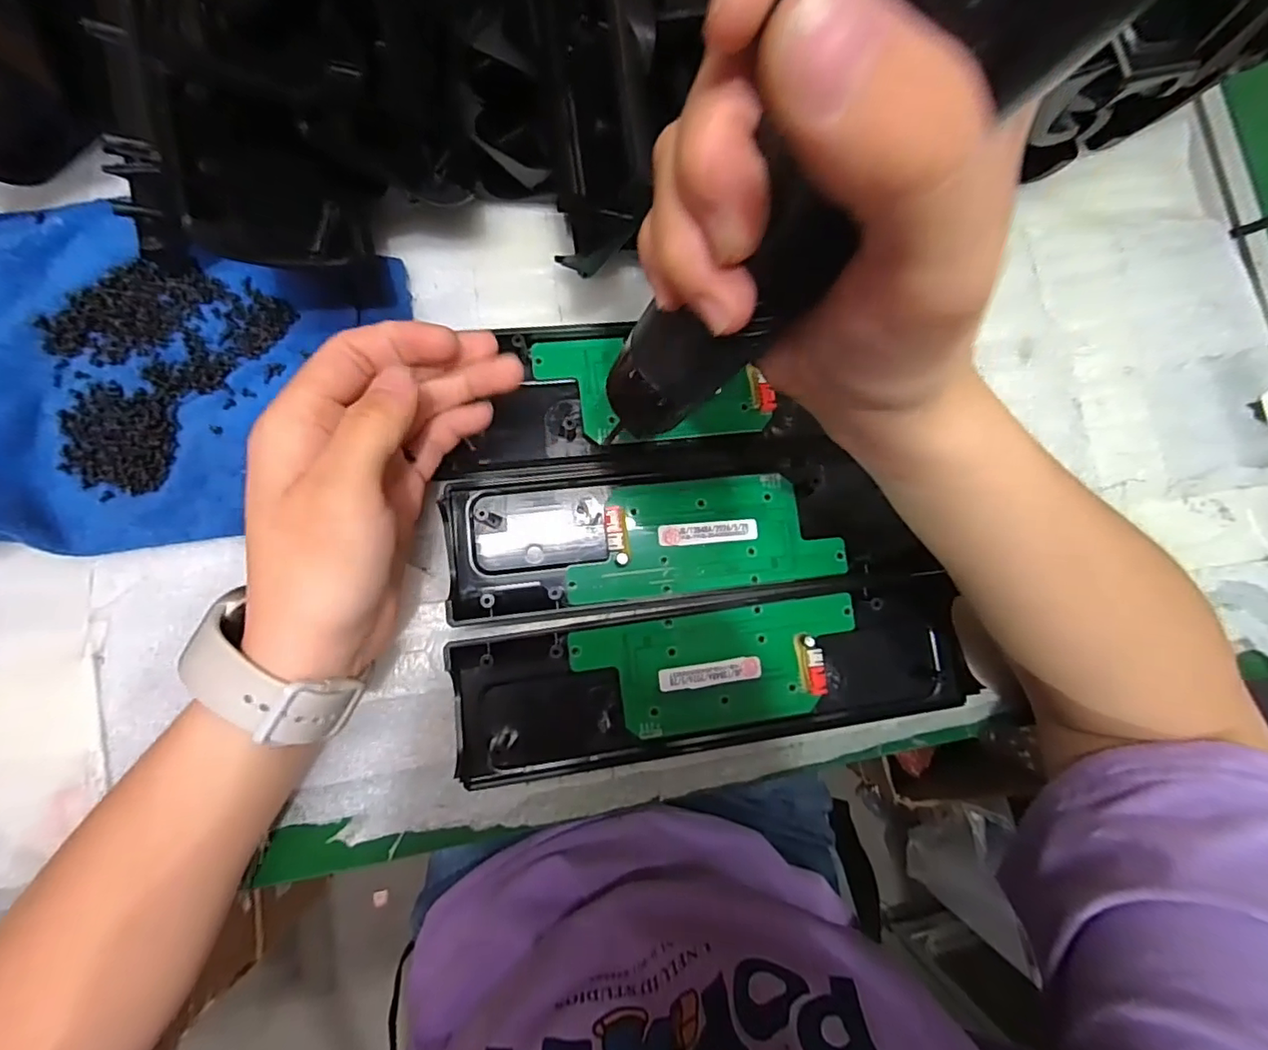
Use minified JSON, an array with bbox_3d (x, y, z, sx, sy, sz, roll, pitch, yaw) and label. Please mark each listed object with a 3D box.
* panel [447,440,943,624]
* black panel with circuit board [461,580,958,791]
[{"bbox_3d":[0.024,0.002,0.277,0.221,0.016,0.073,-6,83,-7],"label":"panel"},{"bbox_3d":[0.042,0.074,0.269,0.243,0.017,0.066,-7,83,-7],"label":"black panel with circuit board"}]

